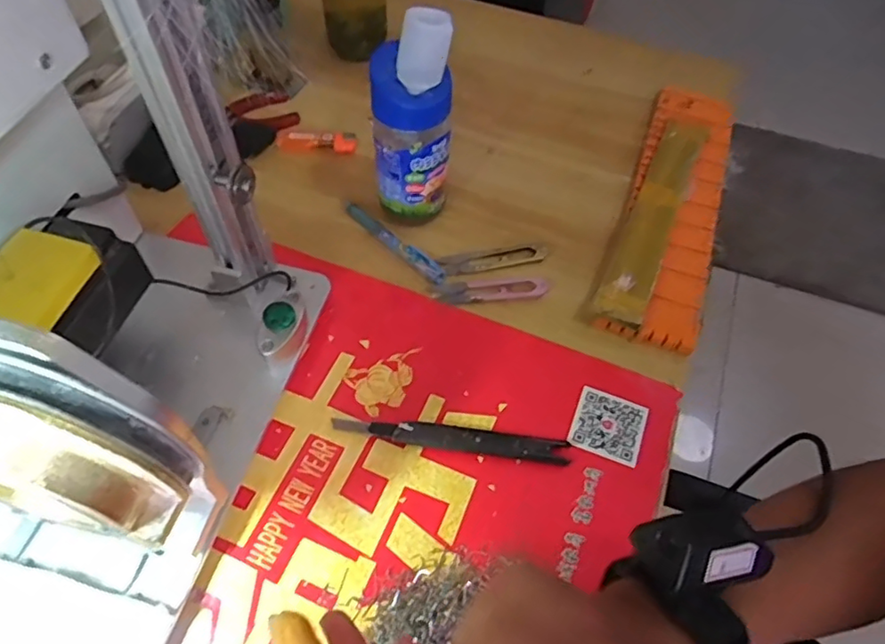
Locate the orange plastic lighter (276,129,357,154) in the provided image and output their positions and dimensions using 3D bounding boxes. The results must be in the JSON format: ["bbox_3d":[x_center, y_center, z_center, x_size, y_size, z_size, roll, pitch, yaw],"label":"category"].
[{"bbox_3d":[-0.129,-0.186,0.607,0.080,0.013,0.030,5,55,2],"label":"orange plastic lighter"}]

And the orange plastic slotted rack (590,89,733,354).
[{"bbox_3d":[0.224,-0.118,0.567,0.083,0.022,0.321,19,57,11],"label":"orange plastic slotted rack"}]

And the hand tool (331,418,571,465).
[{"bbox_3d":[0.006,0.085,0.430,0.170,0.012,0.017,6,55,3],"label":"hand tool"}]

